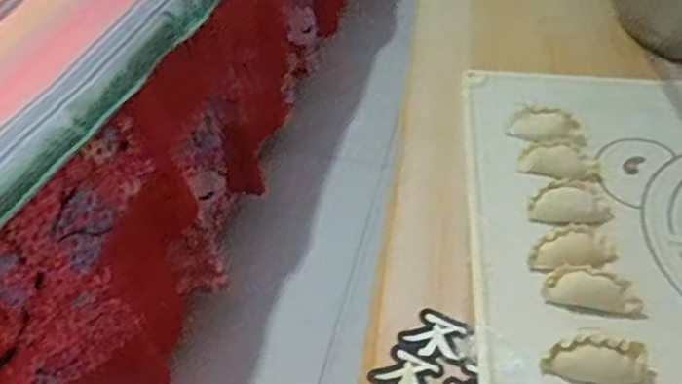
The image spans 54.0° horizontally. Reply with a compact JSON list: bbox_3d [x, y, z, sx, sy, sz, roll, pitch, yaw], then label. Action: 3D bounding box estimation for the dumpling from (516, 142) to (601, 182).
[{"bbox_3d":[0.165,-0.021,0.506,0.059,0.021,0.020,14,45,13],"label":"dumpling"}]

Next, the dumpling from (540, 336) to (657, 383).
[{"bbox_3d":[0.147,0.096,0.376,0.062,0.021,0.020,6,44,4],"label":"dumpling"}]

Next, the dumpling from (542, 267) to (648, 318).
[{"bbox_3d":[0.157,0.061,0.414,0.059,0.019,0.019,11,44,10],"label":"dumpling"}]

